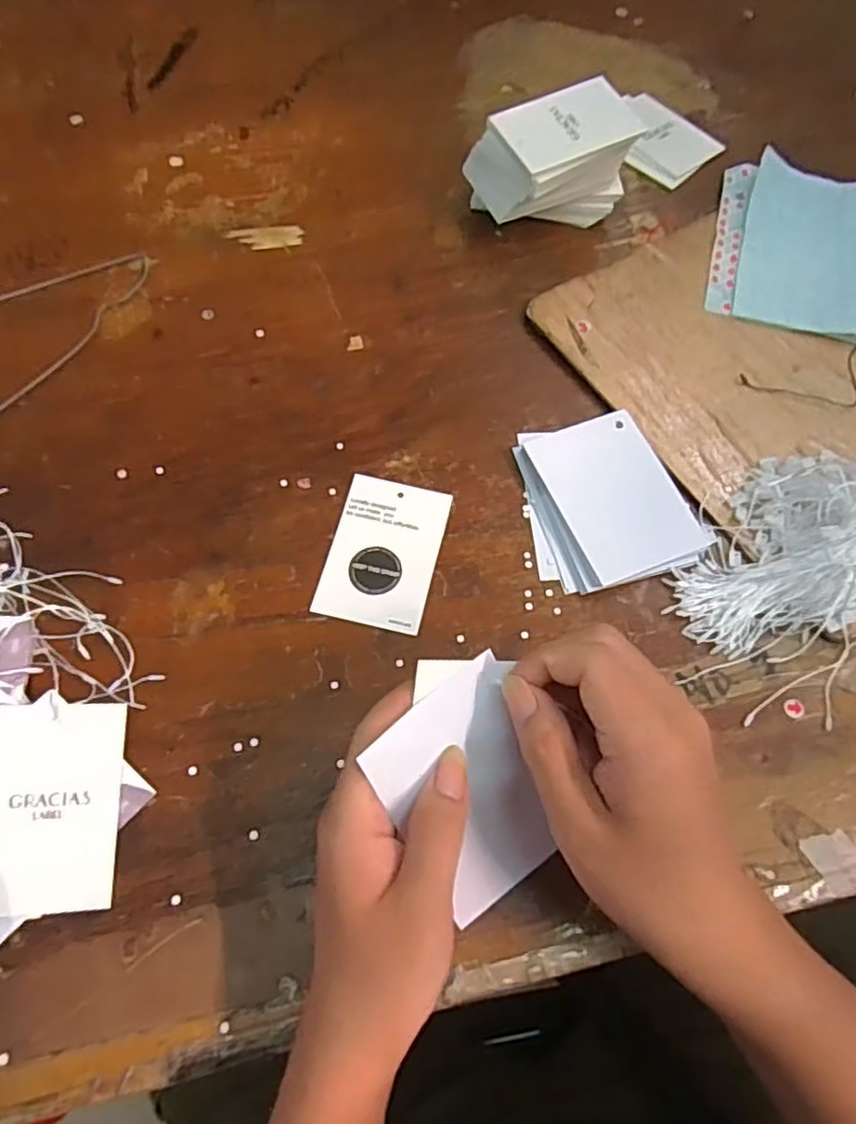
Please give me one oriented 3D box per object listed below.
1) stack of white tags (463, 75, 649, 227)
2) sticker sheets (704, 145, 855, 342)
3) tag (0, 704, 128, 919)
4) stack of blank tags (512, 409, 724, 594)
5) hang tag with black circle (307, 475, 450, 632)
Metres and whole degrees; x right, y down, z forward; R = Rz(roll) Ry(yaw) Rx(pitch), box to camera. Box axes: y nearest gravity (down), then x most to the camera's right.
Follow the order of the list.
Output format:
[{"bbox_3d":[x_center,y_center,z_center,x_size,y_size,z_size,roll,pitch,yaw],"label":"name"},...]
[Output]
[{"bbox_3d":[0.088,-0.280,0.475,0.103,0.068,0.065,-23,69,-11],"label":"stack of white tags"},{"bbox_3d":[0.275,-0.229,0.483,0.124,0.009,0.159,15,67,5],"label":"sticker sheets"},{"bbox_3d":[-0.175,0.113,0.309,0.061,0.004,0.090,2,75,-16],"label":"tag"},{"bbox_3d":[0.108,-0.038,0.395,0.100,0.013,0.105,-12,67,-7],"label":"stack of blank tags"},{"bbox_3d":[-0.025,-0.007,0.382,0.060,0.004,0.089,13,66,4],"label":"hang tag with black circle"}]

